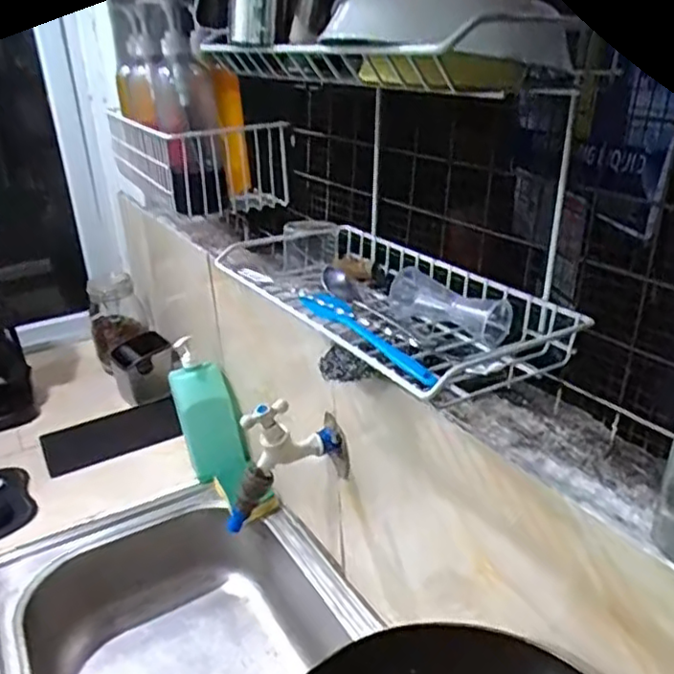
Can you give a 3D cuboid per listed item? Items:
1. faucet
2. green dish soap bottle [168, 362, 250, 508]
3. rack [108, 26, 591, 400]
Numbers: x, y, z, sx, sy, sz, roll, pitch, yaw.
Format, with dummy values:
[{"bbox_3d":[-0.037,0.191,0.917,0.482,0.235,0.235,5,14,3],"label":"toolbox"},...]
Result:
[{"bbox_3d":[-0.065,0.135,0.746,0.133,0.148,0.043,-20,30,-33],"label":"faucet"},{"bbox_3d":[-0.205,0.161,1.070,0.081,0.231,0.041,-24,12,-37],"label":"green dish soap bottle"},{"bbox_3d":[-0.033,-0.169,0.674,0.177,0.242,0.631,-17,28,-27],"label":"rack"}]

